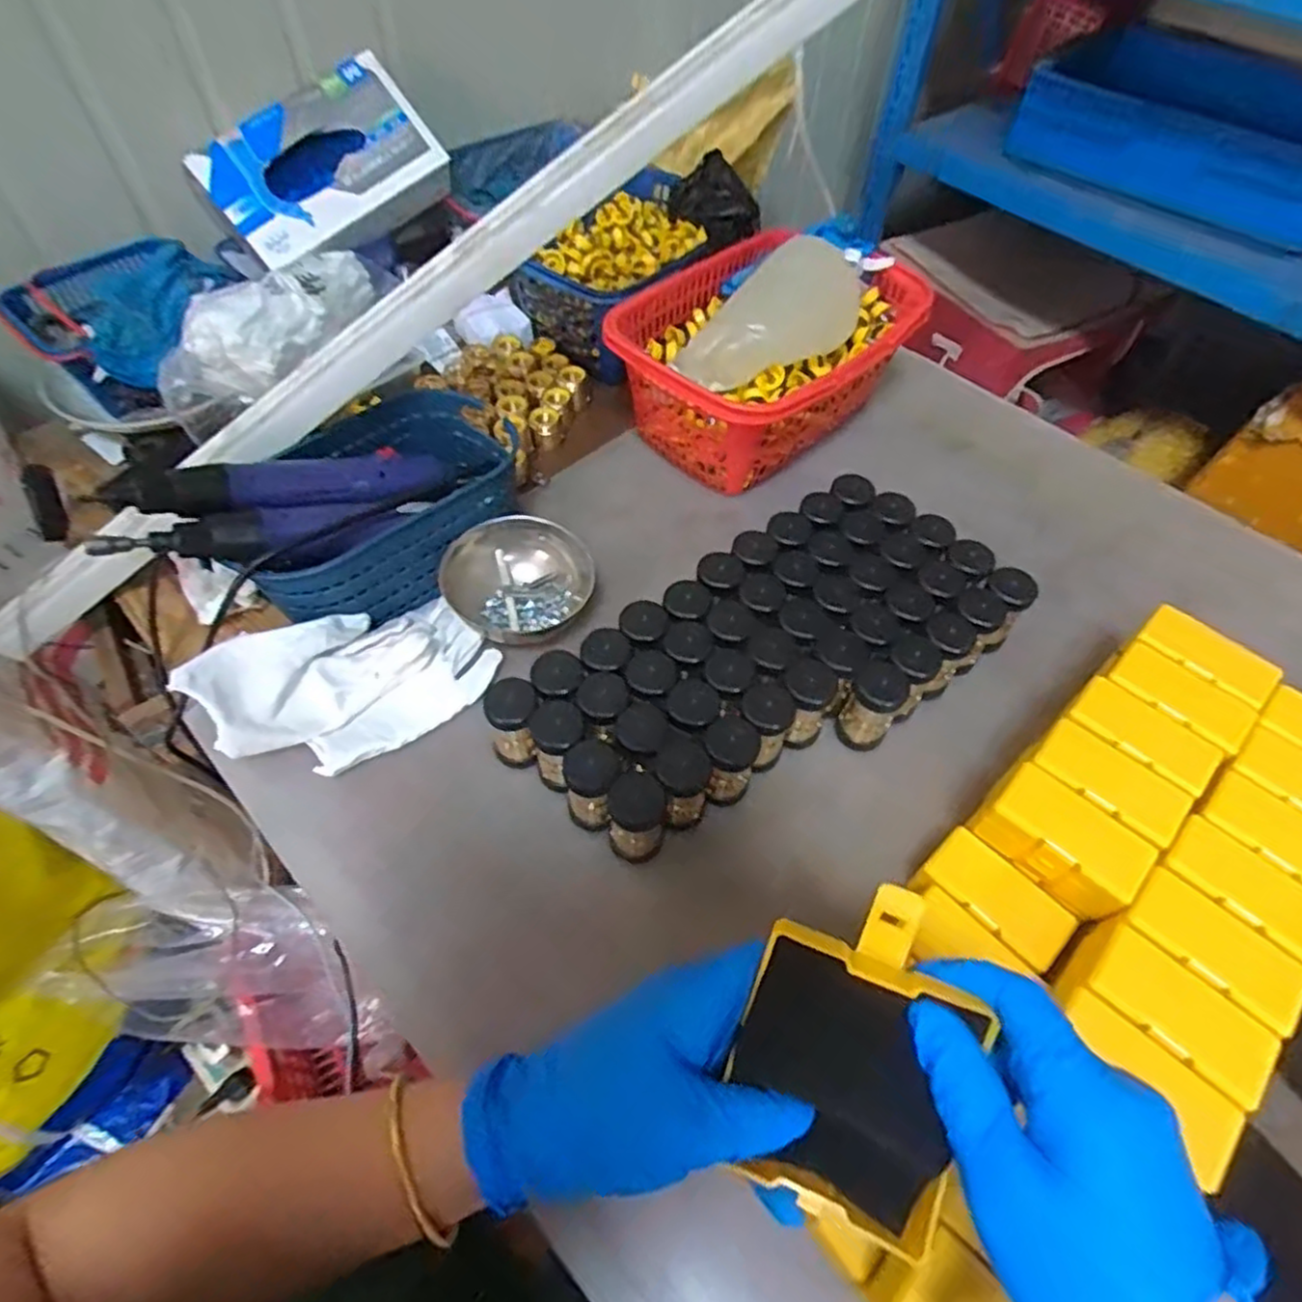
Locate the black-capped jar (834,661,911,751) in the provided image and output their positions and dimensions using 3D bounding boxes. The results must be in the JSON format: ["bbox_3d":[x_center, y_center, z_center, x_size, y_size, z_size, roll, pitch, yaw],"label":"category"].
[{"bbox_3d":[0.152,0.040,0.497,0.034,0.070,0.028,23,59,14],"label":"black-capped jar"}]

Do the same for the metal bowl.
[{"bbox_3d":[-0.102,-0.058,0.557,0.107,0.048,0.099,1,56,-1],"label":"metal bowl"}]

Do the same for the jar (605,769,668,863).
[{"bbox_3d":[-0.009,0.105,0.454,0.035,0.061,0.034,1,56,-1],"label":"jar"}]

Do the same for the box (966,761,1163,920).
[{"bbox_3d":[0.237,0.113,0.420,0.047,0.044,0.082,-38,65,-24],"label":"box"}]

